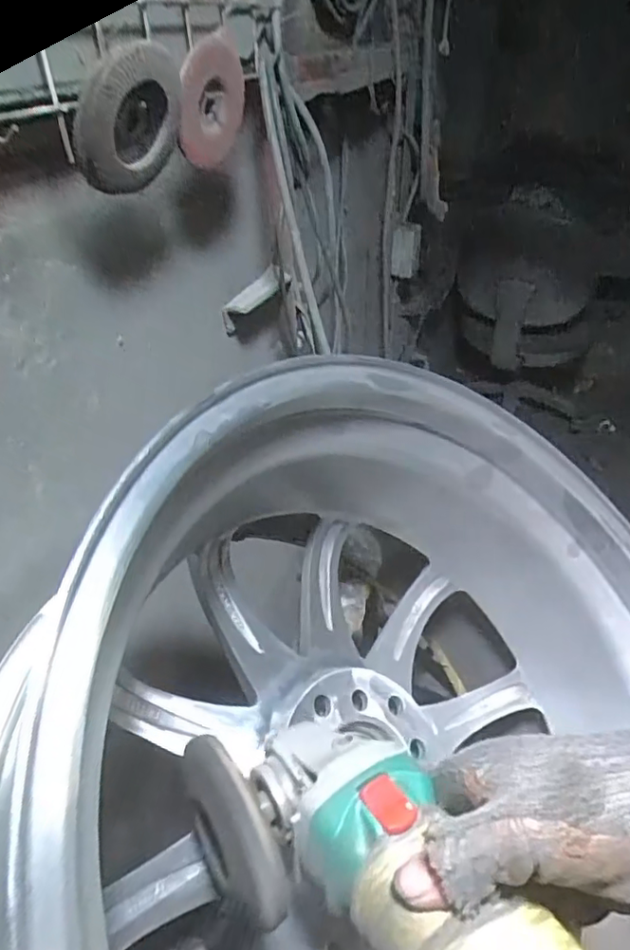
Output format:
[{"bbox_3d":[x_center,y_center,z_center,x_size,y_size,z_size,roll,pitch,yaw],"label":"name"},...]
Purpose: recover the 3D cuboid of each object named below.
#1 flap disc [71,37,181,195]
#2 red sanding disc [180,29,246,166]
[{"bbox_3d":[-0.131,-0.260,0.424,0.016,0.098,0.102,34,50,7],"label":"flap disc"},{"bbox_3d":[-0.090,-0.327,0.508,0.011,0.110,0.102,28,58,5],"label":"red sanding disc"}]

